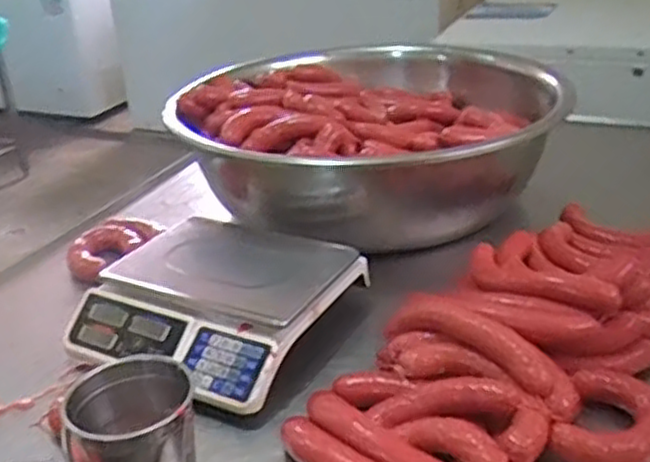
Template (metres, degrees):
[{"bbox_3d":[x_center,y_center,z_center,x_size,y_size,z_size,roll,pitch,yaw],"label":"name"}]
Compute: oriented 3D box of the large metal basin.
[{"bbox_3d":[0.077,-0.173,1.446,0.653,0.229,0.653,-2,27,1],"label":"large metal basin"}]

